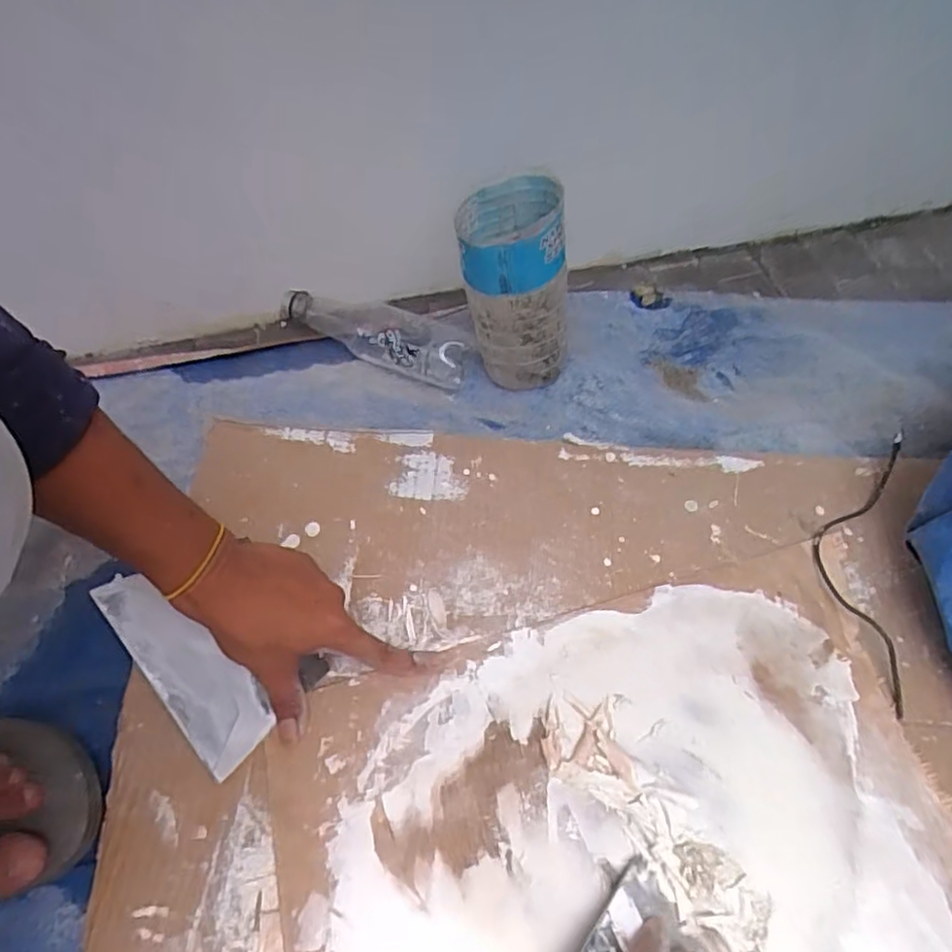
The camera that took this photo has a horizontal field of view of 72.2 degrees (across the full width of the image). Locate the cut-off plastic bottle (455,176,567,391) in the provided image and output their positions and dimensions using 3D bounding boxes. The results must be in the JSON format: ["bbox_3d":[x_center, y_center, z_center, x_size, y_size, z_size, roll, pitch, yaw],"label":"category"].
[{"bbox_3d":[0.032,-0.151,0.544,0.085,0.179,0.070,-6,59,-2],"label":"cut-off plastic bottle"}]

